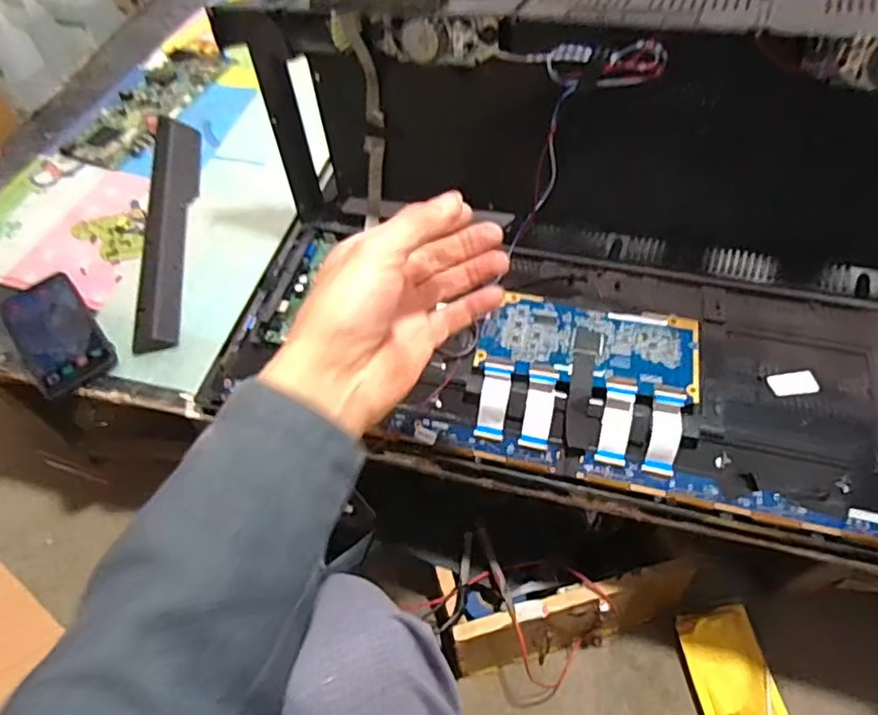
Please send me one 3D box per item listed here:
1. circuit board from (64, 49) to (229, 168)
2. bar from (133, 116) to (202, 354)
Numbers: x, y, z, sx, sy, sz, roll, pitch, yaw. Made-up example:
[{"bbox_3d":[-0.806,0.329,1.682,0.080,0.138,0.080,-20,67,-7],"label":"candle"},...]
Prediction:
[{"bbox_3d":[-0.427,-0.372,0.908,0.110,0.021,0.270,18,56,13],"label":"circuit board"},{"bbox_3d":[-0.331,-0.173,0.758,0.058,0.020,0.385,-9,54,-6],"label":"bar"}]

